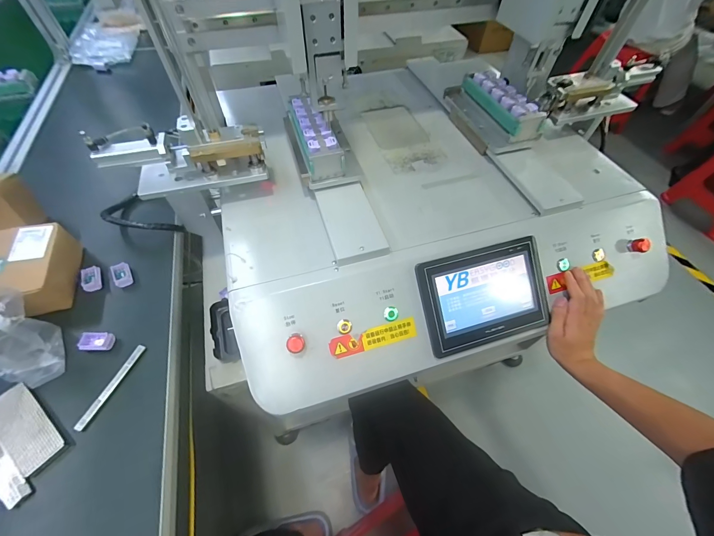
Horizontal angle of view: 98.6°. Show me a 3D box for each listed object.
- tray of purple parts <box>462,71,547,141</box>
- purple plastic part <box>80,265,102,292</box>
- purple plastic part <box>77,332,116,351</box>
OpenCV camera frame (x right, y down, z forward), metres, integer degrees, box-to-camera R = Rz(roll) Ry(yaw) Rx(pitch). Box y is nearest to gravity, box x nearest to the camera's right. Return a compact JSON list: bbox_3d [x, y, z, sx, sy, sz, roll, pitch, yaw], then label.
[{"bbox_3d":[0.268,-0.319,0.583,0.052,0.042,0.194,-19,58,-14],"label":"tray of purple parts"},{"bbox_3d":[-0.403,0.016,0.466,0.022,0.012,0.039,-21,58,-15],"label":"purple plastic part"},{"bbox_3d":[-0.348,0.097,0.412,0.037,0.012,0.027,-1,55,-2],"label":"purple plastic part"}]

